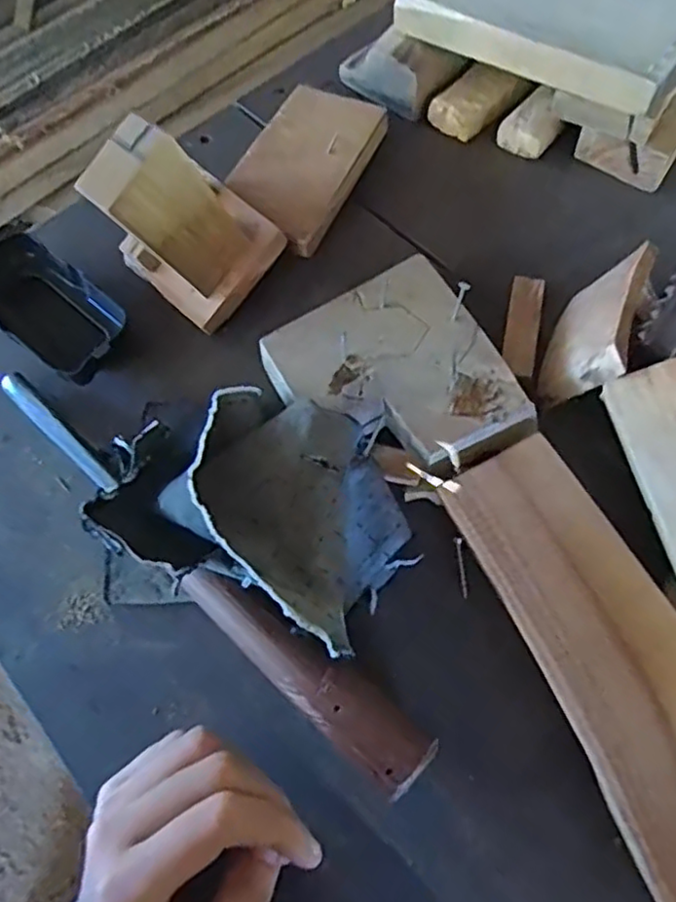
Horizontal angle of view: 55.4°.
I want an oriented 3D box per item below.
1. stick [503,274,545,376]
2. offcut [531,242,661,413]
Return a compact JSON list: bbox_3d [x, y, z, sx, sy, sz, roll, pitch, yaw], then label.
[{"bbox_3d":[0.105,-0.070,0.362,0.019,0.006,0.065,11,67,8],"label":"stick"},{"bbox_3d":[0.132,-0.064,0.329,0.009,0.067,0.074,25,74,-13],"label":"offcut"}]

